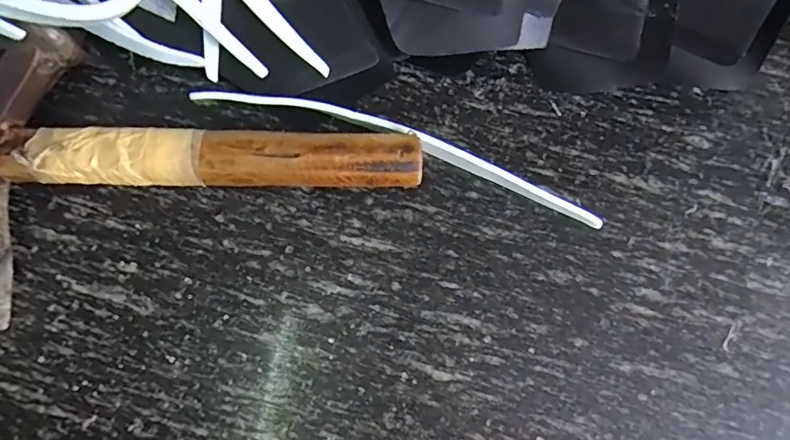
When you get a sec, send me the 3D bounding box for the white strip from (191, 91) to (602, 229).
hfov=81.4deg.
[{"bbox_3d":[0.001,-0.039,0.228,0.210,0.013,0.019,18,76,4],"label":"white strip"}]

